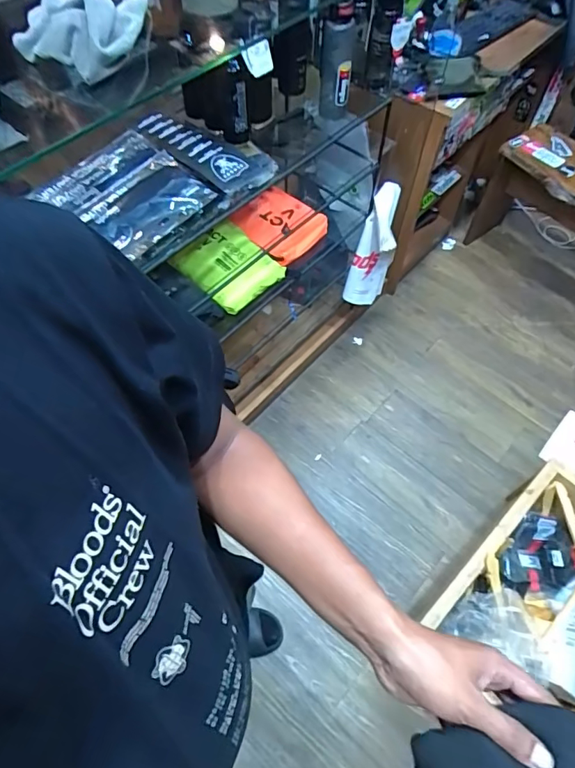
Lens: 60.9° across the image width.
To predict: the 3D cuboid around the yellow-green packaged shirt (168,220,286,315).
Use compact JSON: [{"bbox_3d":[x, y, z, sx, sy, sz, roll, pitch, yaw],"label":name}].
[{"bbox_3d":[-0.163,-0.321,1.317,0.241,0.068,0.208,38,66,19],"label":"yellow-green packaged shirt"}]

